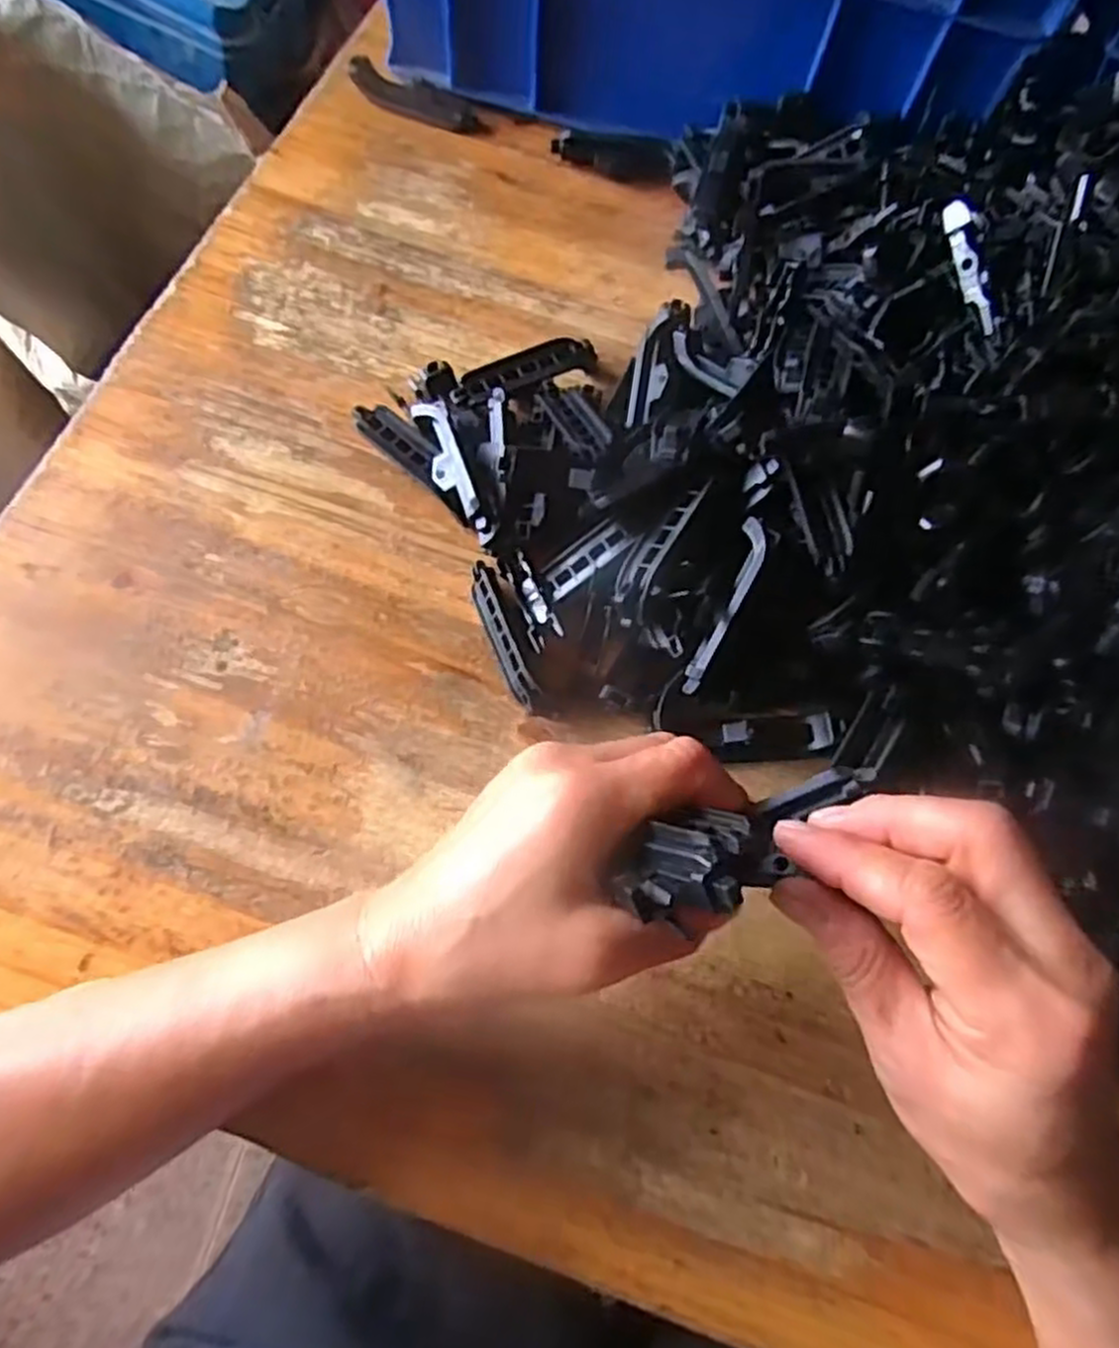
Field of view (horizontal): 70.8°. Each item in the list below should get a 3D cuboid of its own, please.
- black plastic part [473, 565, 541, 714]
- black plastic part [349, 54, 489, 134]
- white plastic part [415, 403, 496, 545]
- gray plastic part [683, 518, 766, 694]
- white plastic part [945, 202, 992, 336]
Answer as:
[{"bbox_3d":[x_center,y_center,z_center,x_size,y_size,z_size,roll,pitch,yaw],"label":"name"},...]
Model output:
[{"bbox_3d":[-0.024,-0.016,0.335,0.011,0.015,0.068,-18,72,-10],"label":"black plastic part"},{"bbox_3d":[-0.081,-0.326,0.447,0.082,0.015,0.022,20,70,4],"label":"black plastic part"},{"bbox_3d":[-0.049,-0.091,0.346,0.015,0.018,0.074,-19,72,-10],"label":"white plastic part"},{"bbox_3d":[0.066,-0.027,0.316,0.011,0.008,0.074,25,87,8],"label":"gray plastic part"},{"bbox_3d":[0.157,-0.155,0.302,0.006,0.008,0.053,-12,85,-6],"label":"white plastic part"}]

